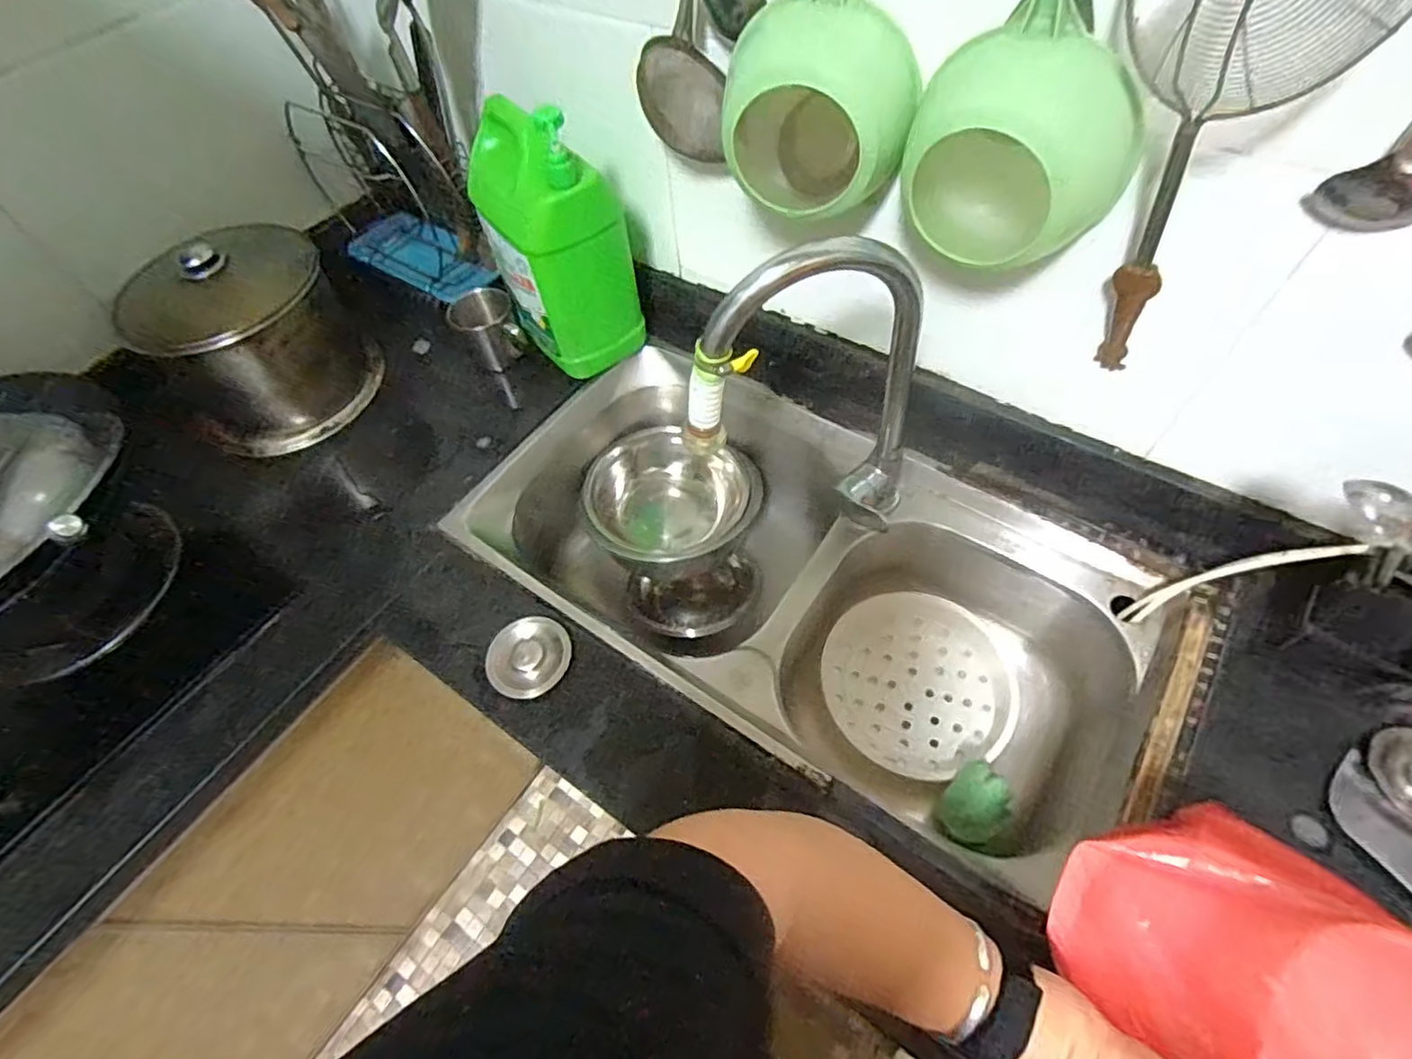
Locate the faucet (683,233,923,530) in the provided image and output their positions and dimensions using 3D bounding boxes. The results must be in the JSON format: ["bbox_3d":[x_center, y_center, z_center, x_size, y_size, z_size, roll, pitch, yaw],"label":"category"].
[{"bbox_3d":[0.092,-0.113,0.606,0.216,0.348,0.074,-7,58,0],"label":"faucet"}]

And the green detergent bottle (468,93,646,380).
[{"bbox_3d":[-0.176,-0.344,0.772,0.147,0.281,0.155,-20,58,-7],"label":"green detergent bottle"}]

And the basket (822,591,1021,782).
[{"bbox_3d":[0.254,0.178,0.777,0.210,0.043,0.217,6,59,9],"label":"basket"}]

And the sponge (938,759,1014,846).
[{"bbox_3d":[0.280,0.284,0.662,0.063,0.054,0.064,36,67,23],"label":"sponge"}]

